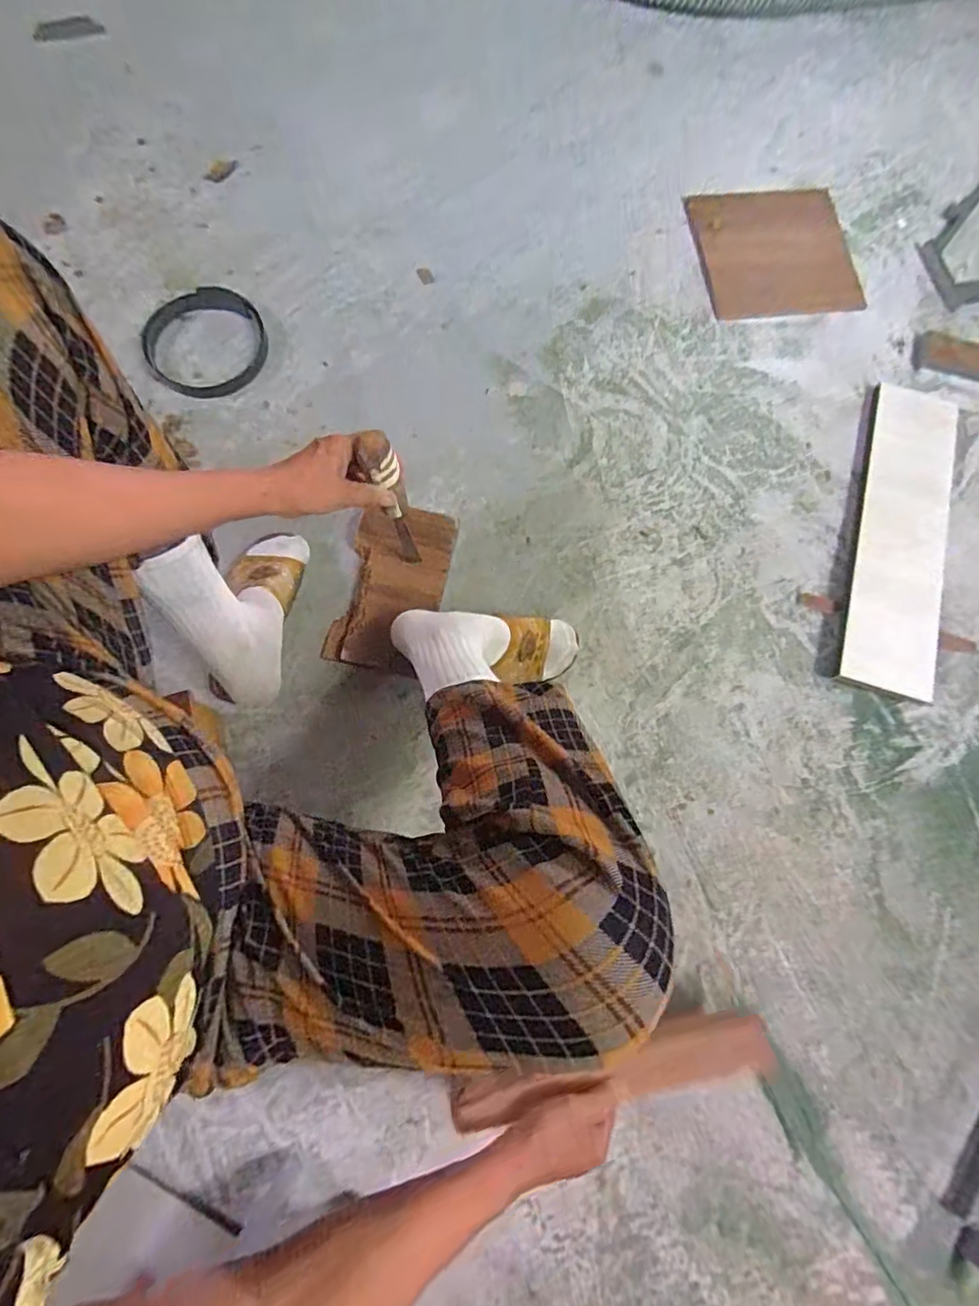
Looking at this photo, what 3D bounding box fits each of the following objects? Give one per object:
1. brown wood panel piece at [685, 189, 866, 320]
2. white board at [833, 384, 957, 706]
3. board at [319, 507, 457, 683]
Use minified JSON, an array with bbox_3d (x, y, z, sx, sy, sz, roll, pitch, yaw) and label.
[{"bbox_3d":[0.439,-0.617,0.860,0.230,0.015,0.224,-10,81,-3],"label":"brown wood panel piece"},{"bbox_3d":[0.559,-0.159,0.759,0.115,0.025,0.452,16,78,2],"label":"white board"},{"bbox_3d":[-0.124,-0.083,0.713,0.125,0.016,0.213,14,84,8],"label":"board"}]

